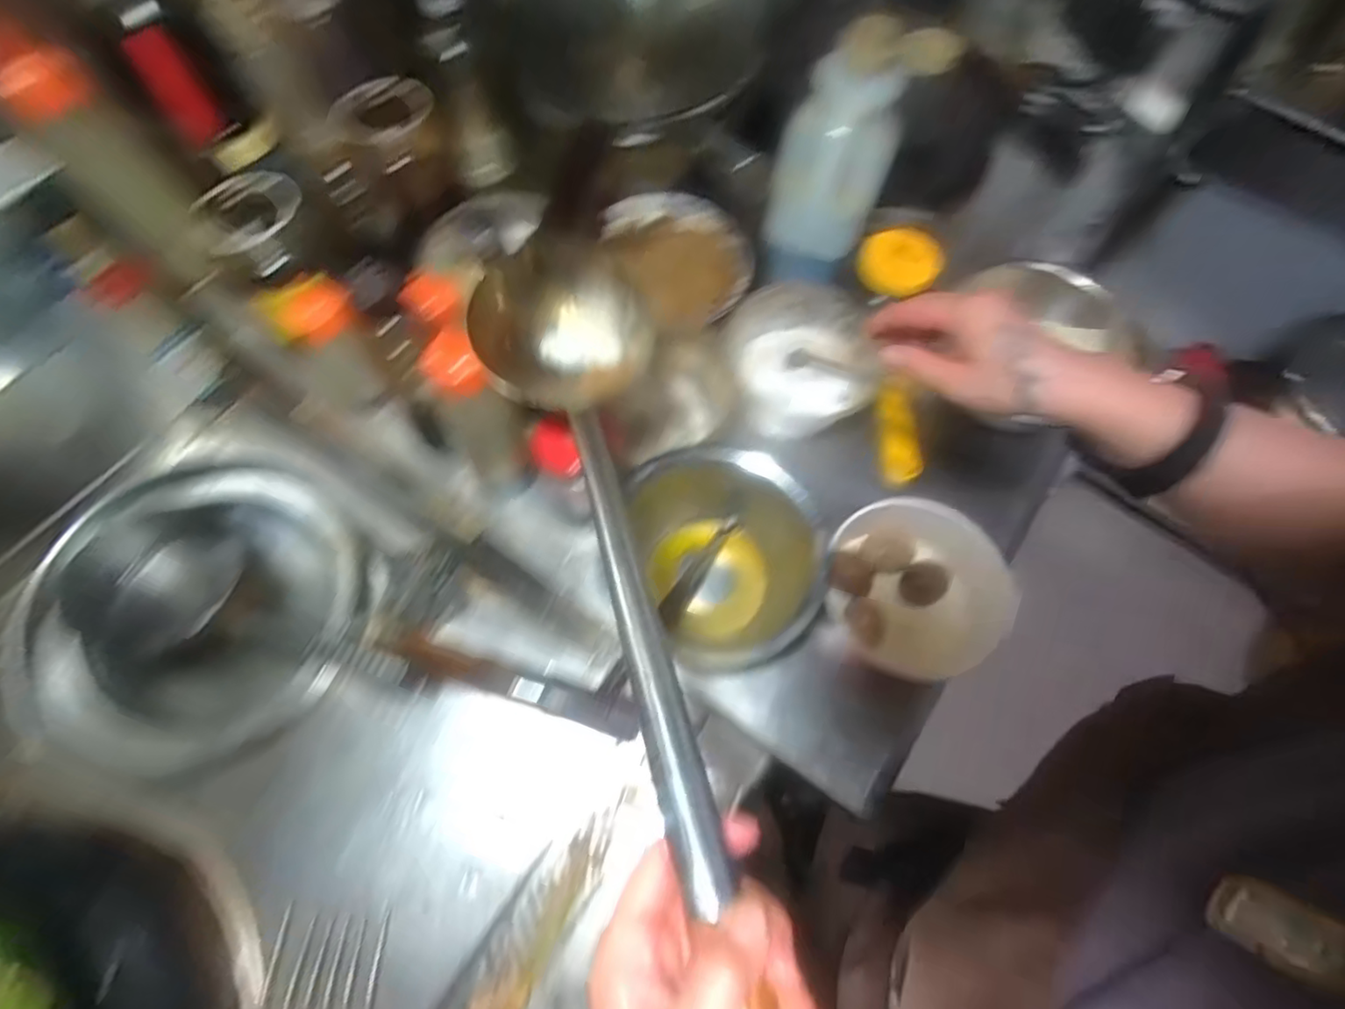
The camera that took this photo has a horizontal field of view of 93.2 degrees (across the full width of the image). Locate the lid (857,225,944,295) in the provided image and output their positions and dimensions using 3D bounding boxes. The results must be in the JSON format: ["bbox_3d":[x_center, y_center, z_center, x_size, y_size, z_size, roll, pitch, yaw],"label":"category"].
[{"bbox_3d":[0.226,-0.248,0.642,0.084,0.026,0.071,17,75,-8],"label":"lid"}]

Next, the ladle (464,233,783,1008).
[{"bbox_3d":[-0.020,0.037,0.328,0.122,0.061,0.514,-13,56,-8],"label":"ladle"}]

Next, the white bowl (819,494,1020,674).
[{"bbox_3d":[0.230,0.079,0.596,0.159,0.080,0.152,1,67,-2],"label":"white bowl"}]

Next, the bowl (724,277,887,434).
[{"bbox_3d":[0.133,-0.153,0.682,0.155,0.075,0.145,1,67,-2],"label":"bowl"}]

